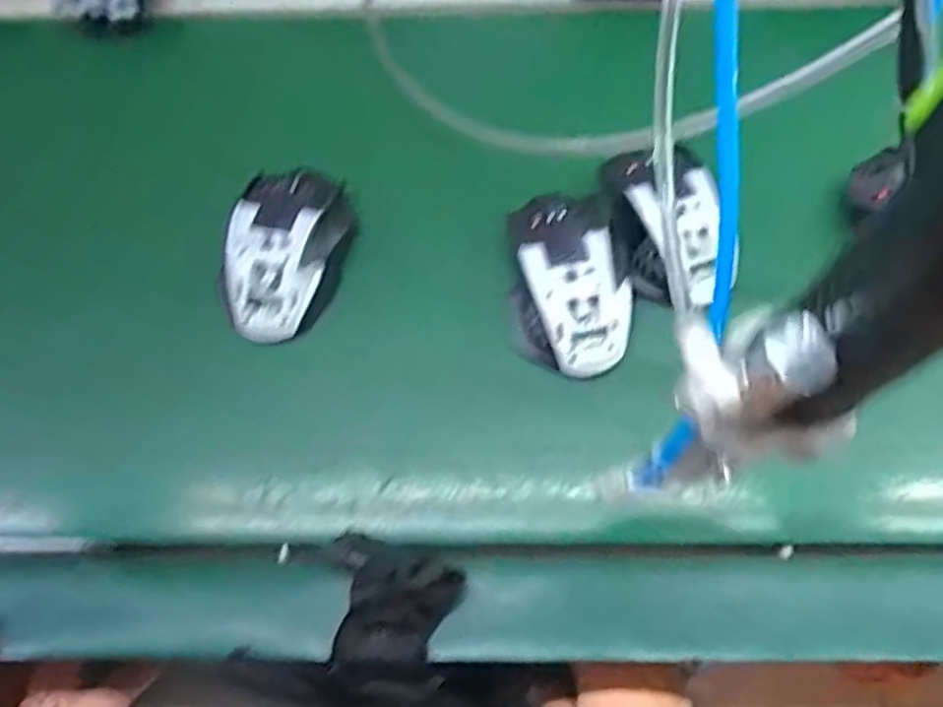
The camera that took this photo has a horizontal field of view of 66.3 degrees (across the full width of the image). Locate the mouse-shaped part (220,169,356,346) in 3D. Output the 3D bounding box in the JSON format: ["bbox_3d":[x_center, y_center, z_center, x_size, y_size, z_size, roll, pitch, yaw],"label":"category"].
[{"bbox_3d":[-0.115,-0.064,0.456,0.069,0.040,0.111,5,67,5],"label":"mouse-shaped part"}]

